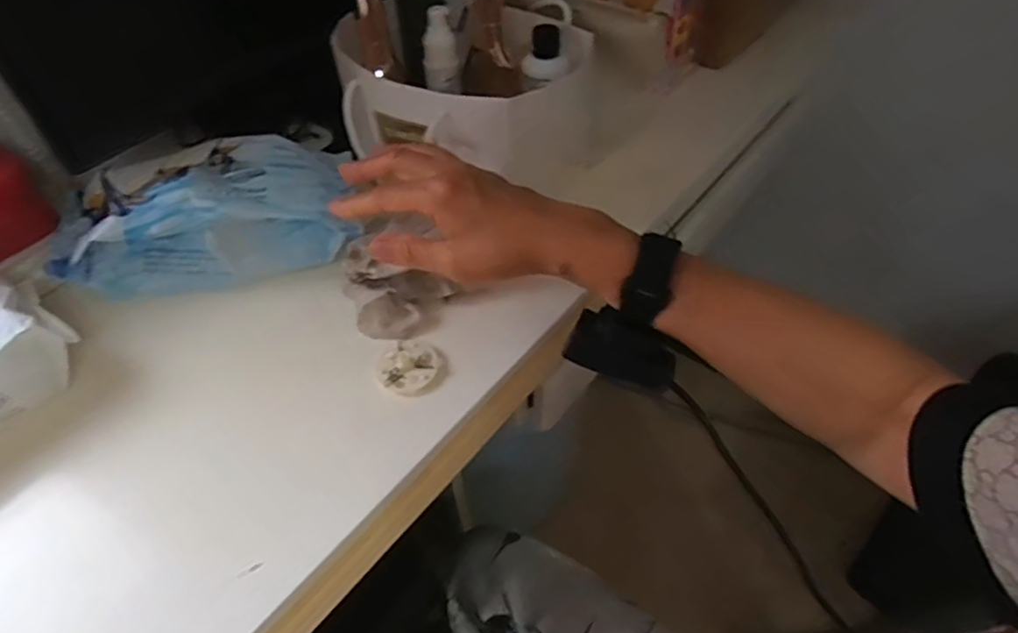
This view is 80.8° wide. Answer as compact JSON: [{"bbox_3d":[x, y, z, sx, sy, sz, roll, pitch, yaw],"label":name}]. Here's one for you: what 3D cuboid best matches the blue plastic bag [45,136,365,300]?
[{"bbox_3d":[-0.245,-0.086,0.488,0.222,0.079,0.102,-7,50,-2],"label":"blue plastic bag"}]

